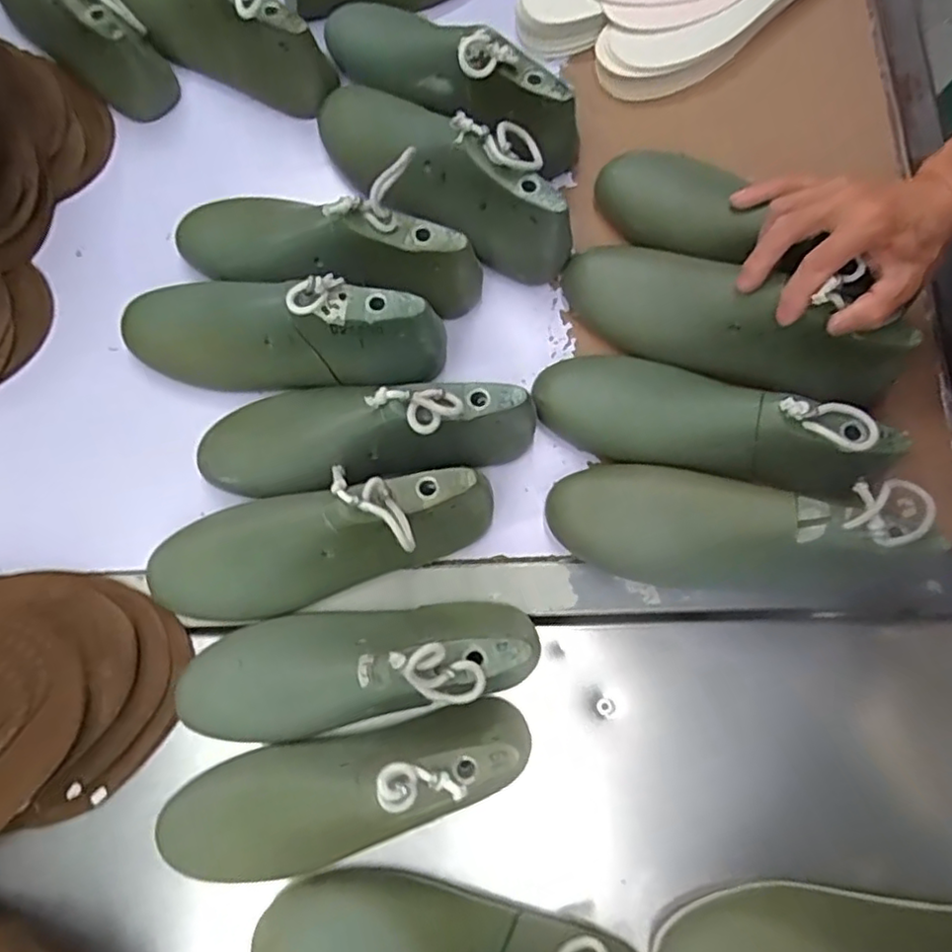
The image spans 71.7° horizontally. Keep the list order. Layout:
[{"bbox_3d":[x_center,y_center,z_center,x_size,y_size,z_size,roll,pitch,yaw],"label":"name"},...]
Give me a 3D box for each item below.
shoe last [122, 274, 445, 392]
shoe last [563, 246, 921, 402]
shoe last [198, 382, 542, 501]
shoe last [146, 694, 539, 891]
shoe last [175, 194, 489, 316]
[{"bbox_3d":[-0.154,-0.116,0.499,0.257,0.085,0.082,5,78,2],"label":"shoe last"},{"bbox_3d":[0.181,-0.118,0.490,0.243,0.064,0.074,24,79,18],"label":"shoe last"},{"bbox_3d":[-0.085,-0.034,0.490,0.254,0.101,0.086,-4,78,12],"label":"shoe last"},{"bbox_3d":[-0.083,0.206,0.423,0.256,0.100,0.080,-16,78,-2],"label":"shoe last"},{"bbox_3d":[-0.122,-0.184,0.524,0.255,0.106,0.086,14,79,17],"label":"shoe last"}]

